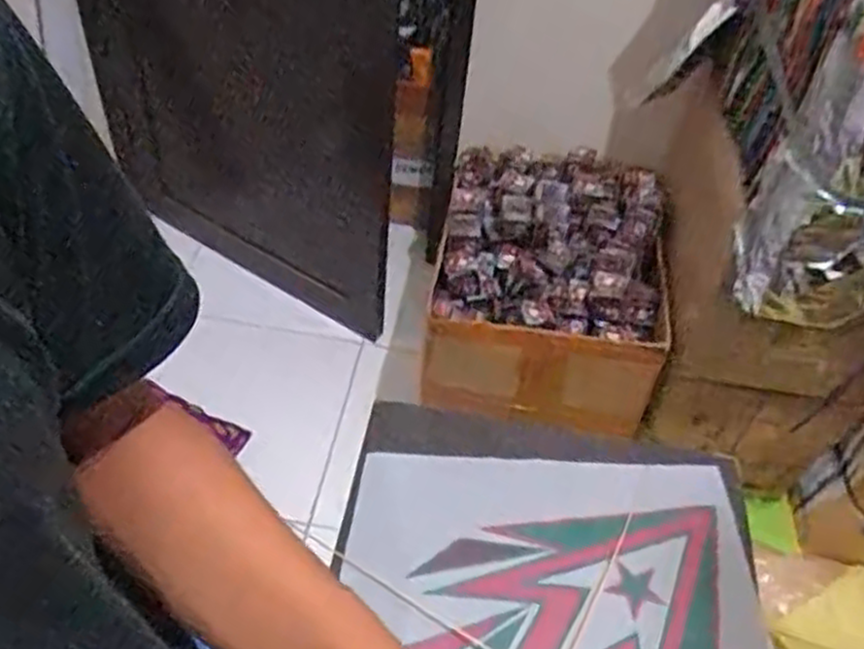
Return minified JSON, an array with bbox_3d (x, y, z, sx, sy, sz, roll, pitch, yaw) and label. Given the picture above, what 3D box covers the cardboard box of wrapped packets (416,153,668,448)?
[{"bbox_3d":[0.229,-0.088,1.565,0.429,0.255,0.578,9,46,2],"label":"cardboard box of wrapped packets"}]

